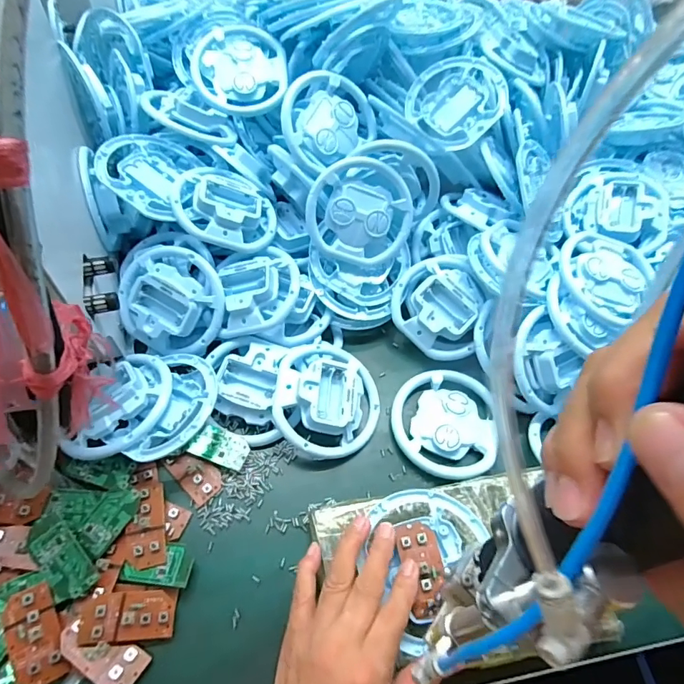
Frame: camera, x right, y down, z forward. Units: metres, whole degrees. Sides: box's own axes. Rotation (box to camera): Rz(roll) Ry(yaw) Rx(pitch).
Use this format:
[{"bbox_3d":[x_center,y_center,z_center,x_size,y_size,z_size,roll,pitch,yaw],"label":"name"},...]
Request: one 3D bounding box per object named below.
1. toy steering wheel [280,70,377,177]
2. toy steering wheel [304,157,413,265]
[{"bbox_3d":[-0.017,-0.226,0.465,0.100,0.012,0.083,-38,107,-18],"label":"toy steering wheel"},{"bbox_3d":[0.016,-0.130,0.463,0.102,0.099,0.026,-3,16,-10],"label":"toy steering wheel"}]

